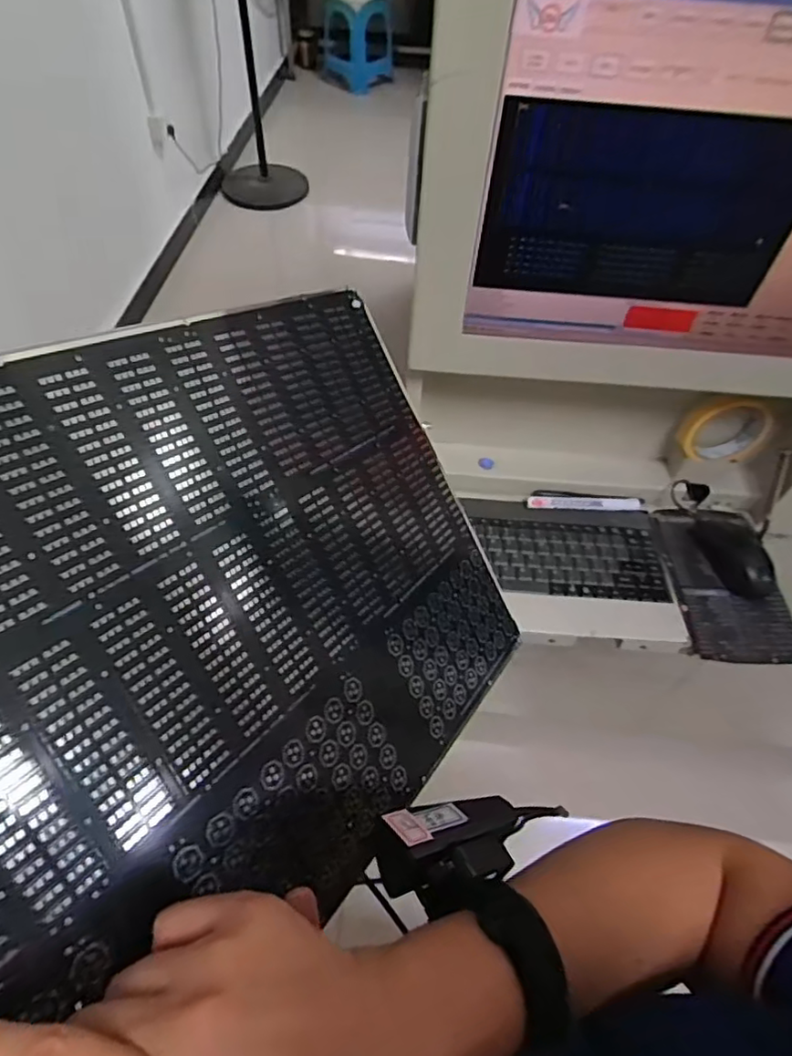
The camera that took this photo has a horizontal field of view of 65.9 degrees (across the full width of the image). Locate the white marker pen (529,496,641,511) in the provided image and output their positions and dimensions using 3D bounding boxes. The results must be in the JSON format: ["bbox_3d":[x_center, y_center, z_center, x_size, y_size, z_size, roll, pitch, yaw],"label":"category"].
[{"bbox_3d":[0.238,-0.031,0.773,0.146,0.016,0.018,0,55,-3],"label":"white marker pen"}]

